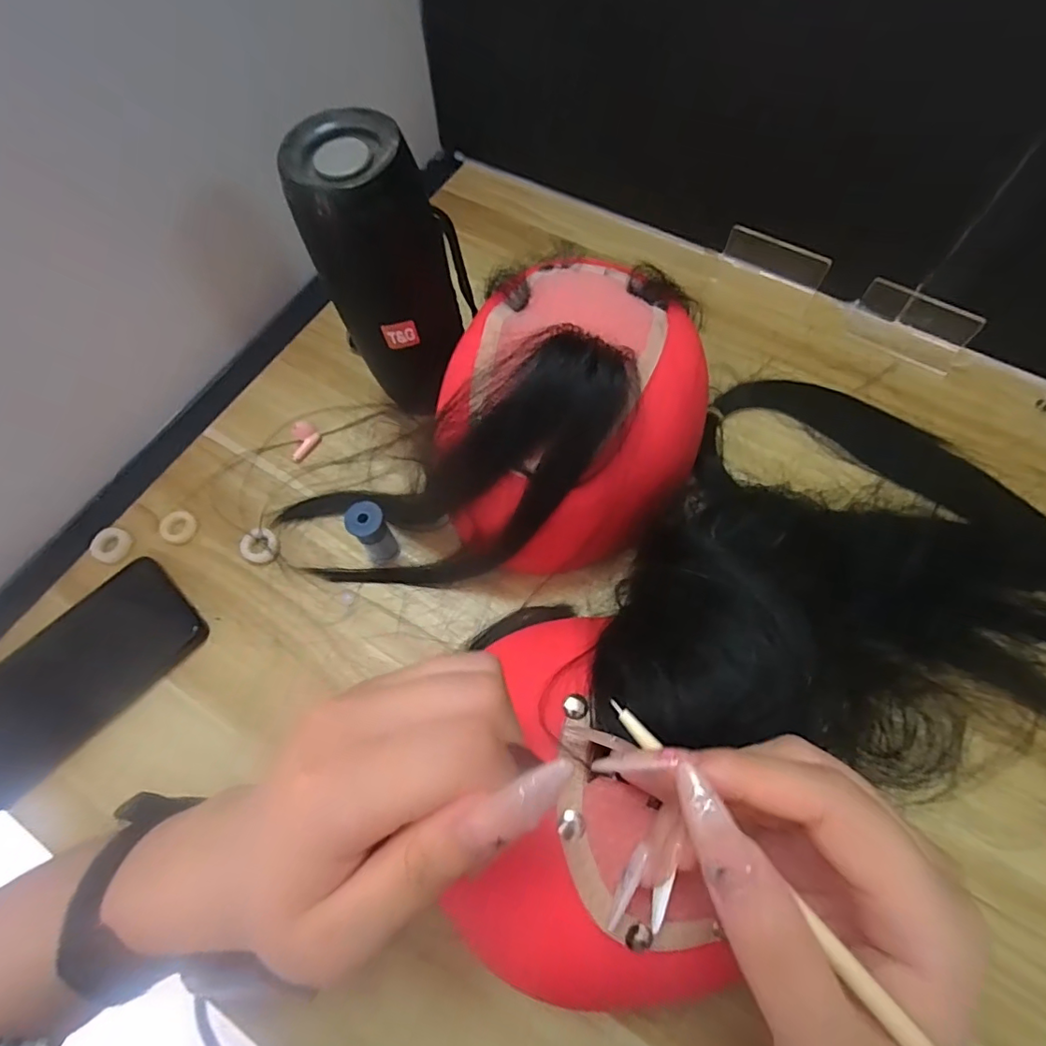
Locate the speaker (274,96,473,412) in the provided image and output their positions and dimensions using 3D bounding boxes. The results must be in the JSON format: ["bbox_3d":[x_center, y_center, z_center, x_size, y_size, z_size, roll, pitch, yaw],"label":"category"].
[{"bbox_3d":[-0.076,-0.134,0.337,0.066,0.180,0.061,-1,66,2],"label":"speaker"}]

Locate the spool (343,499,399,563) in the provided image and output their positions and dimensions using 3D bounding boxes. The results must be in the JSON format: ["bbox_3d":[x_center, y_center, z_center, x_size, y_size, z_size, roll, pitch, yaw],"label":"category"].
[{"bbox_3d":[-0.094,0.007,0.349,0.021,0.053,0.022,-1,66,2],"label":"spool"}]

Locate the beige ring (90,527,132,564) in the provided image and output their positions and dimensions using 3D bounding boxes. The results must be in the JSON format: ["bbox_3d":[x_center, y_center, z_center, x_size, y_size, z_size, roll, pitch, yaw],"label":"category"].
[{"bbox_3d":[-0.277,0.015,0.369,0.028,0.004,0.023,14,68,8],"label":"beige ring"}]

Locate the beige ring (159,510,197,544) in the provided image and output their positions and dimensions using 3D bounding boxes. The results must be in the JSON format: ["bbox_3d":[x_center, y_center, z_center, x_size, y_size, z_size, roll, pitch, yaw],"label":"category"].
[{"bbox_3d":[-0.236,0.002,0.375,0.024,0.004,0.022,-1,66,2],"label":"beige ring"}]

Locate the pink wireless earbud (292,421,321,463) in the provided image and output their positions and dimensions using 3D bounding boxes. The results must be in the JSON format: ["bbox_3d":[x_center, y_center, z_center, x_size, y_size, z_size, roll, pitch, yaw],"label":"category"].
[{"bbox_3d":[-0.160,-0.060,0.398,0.026,0.014,0.020,-40,71,-14],"label":"pink wireless earbud"}]

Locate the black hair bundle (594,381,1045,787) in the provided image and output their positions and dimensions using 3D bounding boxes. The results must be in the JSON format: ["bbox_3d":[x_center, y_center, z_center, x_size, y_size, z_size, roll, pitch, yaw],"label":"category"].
[{"bbox_3d":[0.264,0.026,0.289,0.407,0.122,0.288,16,68,8],"label":"black hair bundle"}]

